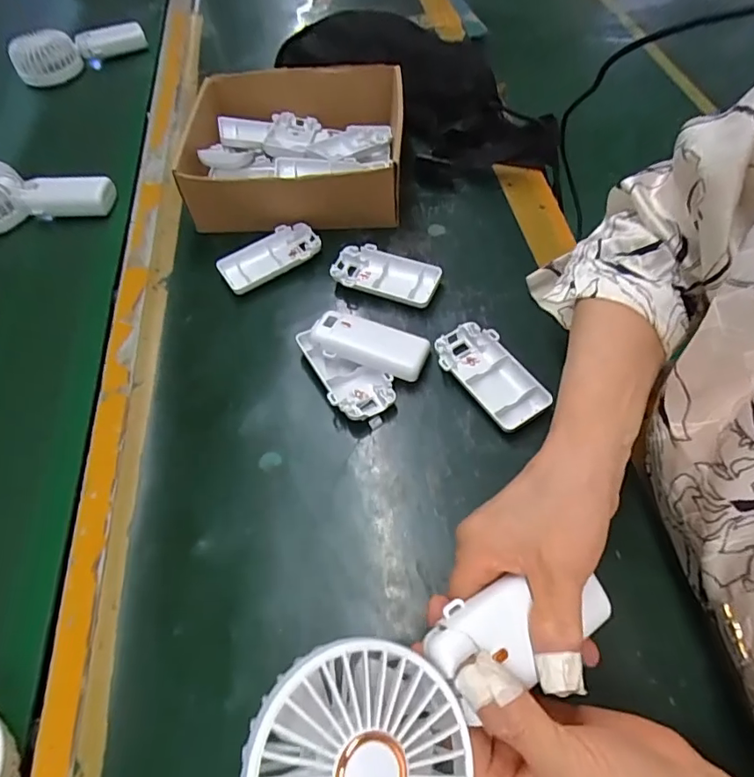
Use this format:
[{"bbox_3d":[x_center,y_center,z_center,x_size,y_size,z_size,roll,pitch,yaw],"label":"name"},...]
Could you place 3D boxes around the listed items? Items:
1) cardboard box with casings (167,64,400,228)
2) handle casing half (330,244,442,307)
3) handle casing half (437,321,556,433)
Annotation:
[{"bbox_3d":[-0.078,-0.253,0.525,0.205,0.065,0.204,1,57,4],"label":"cardboard box with casings"},{"bbox_3d":[0.007,-0.101,0.450,0.097,0.016,0.047,18,60,15],"label":"handle casing half"},{"bbox_3d":[0.086,-0.010,0.387,0.047,0.018,0.095,-30,60,-15],"label":"handle casing half"}]

